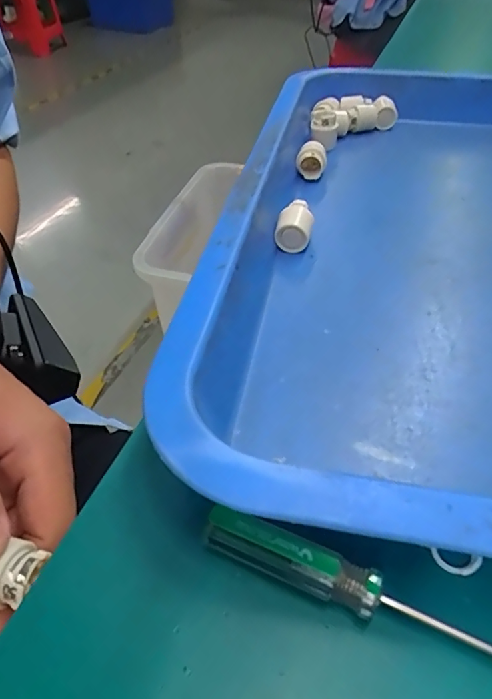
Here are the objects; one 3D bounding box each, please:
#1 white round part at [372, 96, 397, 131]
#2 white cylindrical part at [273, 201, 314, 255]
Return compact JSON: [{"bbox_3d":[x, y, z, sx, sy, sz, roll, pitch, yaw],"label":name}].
[{"bbox_3d":[0.118,-0.201,0.420,0.019,0.021,0.024,9,44,9],"label":"white round part"},{"bbox_3d":[0.028,-0.071,0.289,0.020,0.024,0.025,6,44,5],"label":"white cylindrical part"}]

